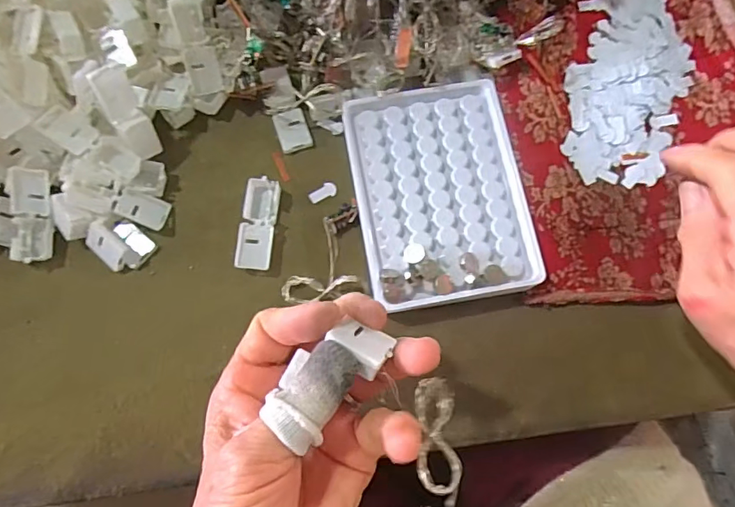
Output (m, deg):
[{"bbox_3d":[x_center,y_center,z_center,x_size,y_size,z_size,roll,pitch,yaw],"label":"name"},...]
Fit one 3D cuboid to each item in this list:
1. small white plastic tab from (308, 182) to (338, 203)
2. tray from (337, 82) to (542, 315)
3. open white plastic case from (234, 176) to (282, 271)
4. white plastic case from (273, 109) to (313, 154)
[{"bbox_3d":[-0.028,-0.038,0.310,0.018,0.004,0.009,-35,79,-8],"label":"small white plastic tab"},{"bbox_3d":[0.042,-0.037,0.289,0.095,0.012,0.129,-10,77,-2],"label":"tray"},{"bbox_3d":[-0.066,-0.018,0.299,0.020,0.013,0.055,6,77,1],"label":"open white plastic case"},{"bbox_3d":[-0.048,-0.079,0.319,0.020,0.006,0.027,-18,78,-4],"label":"white plastic case"}]

